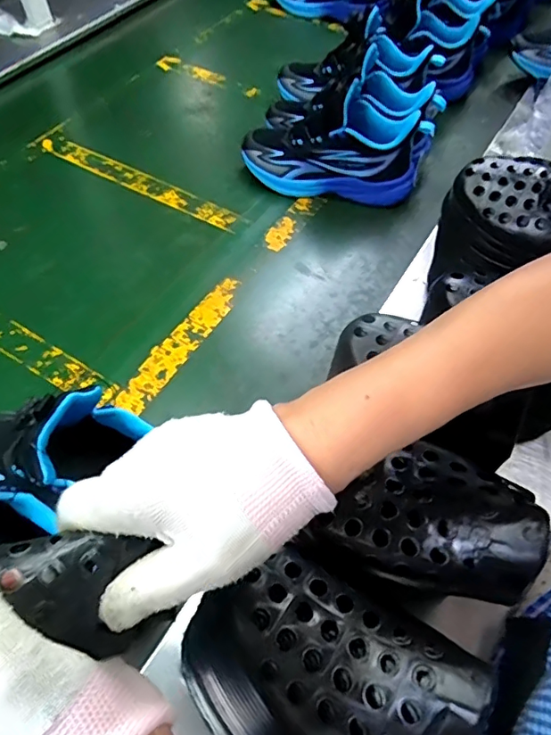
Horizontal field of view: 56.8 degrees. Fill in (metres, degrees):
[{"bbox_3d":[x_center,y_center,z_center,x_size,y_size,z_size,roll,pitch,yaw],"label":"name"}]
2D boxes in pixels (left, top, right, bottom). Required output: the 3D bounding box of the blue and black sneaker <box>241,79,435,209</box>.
[{"bbox_3d":[0.077,-0.310,0.708,0.252,0.130,0.085,15,57,8],"label":"blue and black sneaker"}]

